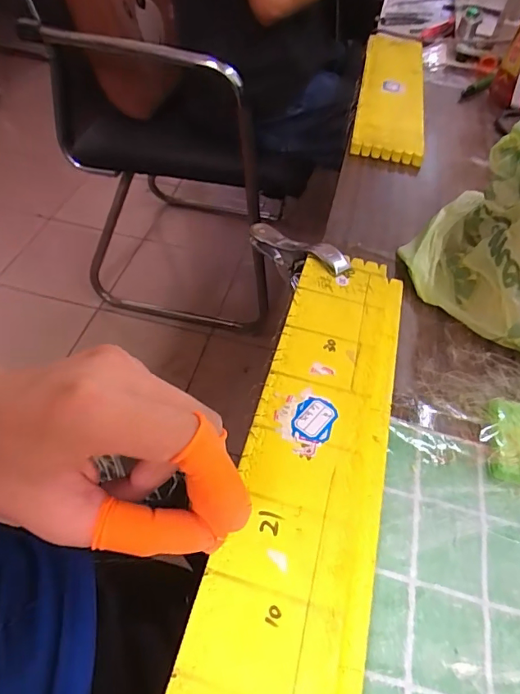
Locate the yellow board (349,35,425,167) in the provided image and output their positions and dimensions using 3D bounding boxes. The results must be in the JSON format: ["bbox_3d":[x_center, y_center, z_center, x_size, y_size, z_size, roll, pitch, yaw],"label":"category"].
[{"bbox_3d":[0.174,-0.340,0.639,0.081,0.019,0.338,12,50,4],"label":"yellow board"}]

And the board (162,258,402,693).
[{"bbox_3d":[0.034,0.059,0.277,0.078,0.013,0.315,16,51,7],"label":"board"}]

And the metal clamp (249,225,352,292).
[{"bbox_3d":[0.030,-0.078,0.415,0.028,0.036,0.112,-31,38,-27],"label":"metal clamp"}]

